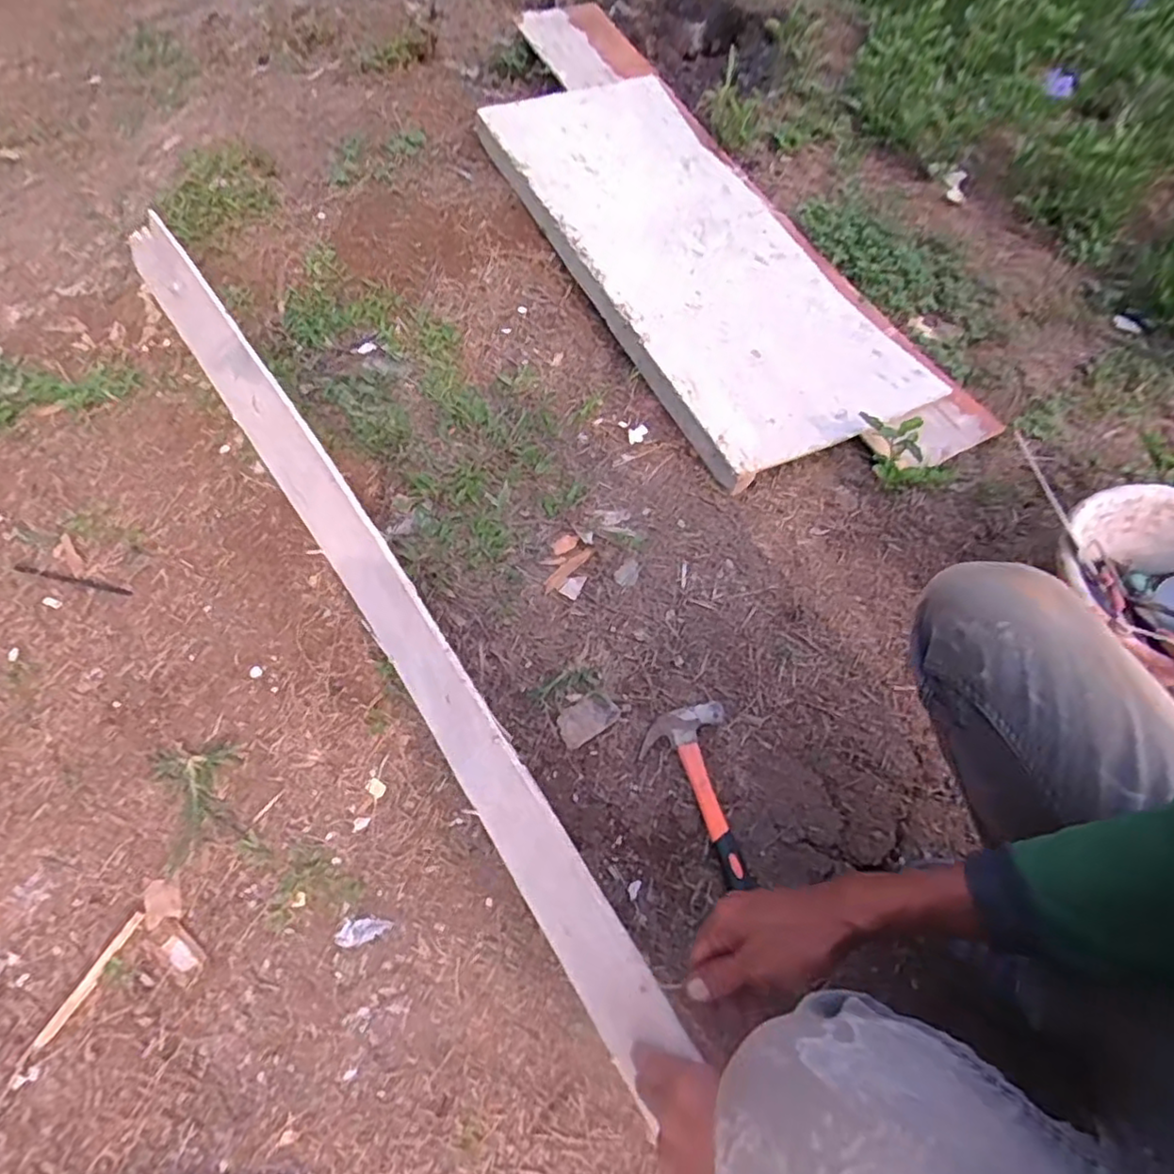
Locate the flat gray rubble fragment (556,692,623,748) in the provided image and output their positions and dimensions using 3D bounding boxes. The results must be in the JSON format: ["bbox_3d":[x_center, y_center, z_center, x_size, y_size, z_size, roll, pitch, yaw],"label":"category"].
[{"bbox_3d":[-0.001,0.157,0.767,0.075,0.005,0.045,-34,65,-22],"label":"flat gray rubble fragment"}]

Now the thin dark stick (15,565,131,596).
[{"bbox_3d":[-0.698,-0.010,0.872,0.187,0.012,0.011,14,58,6],"label":"thin dark stick"}]

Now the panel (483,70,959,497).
[{"bbox_3d":[0.179,-0.618,1.179,0.439,0.064,0.965,-26,69,-15],"label":"panel"}]

